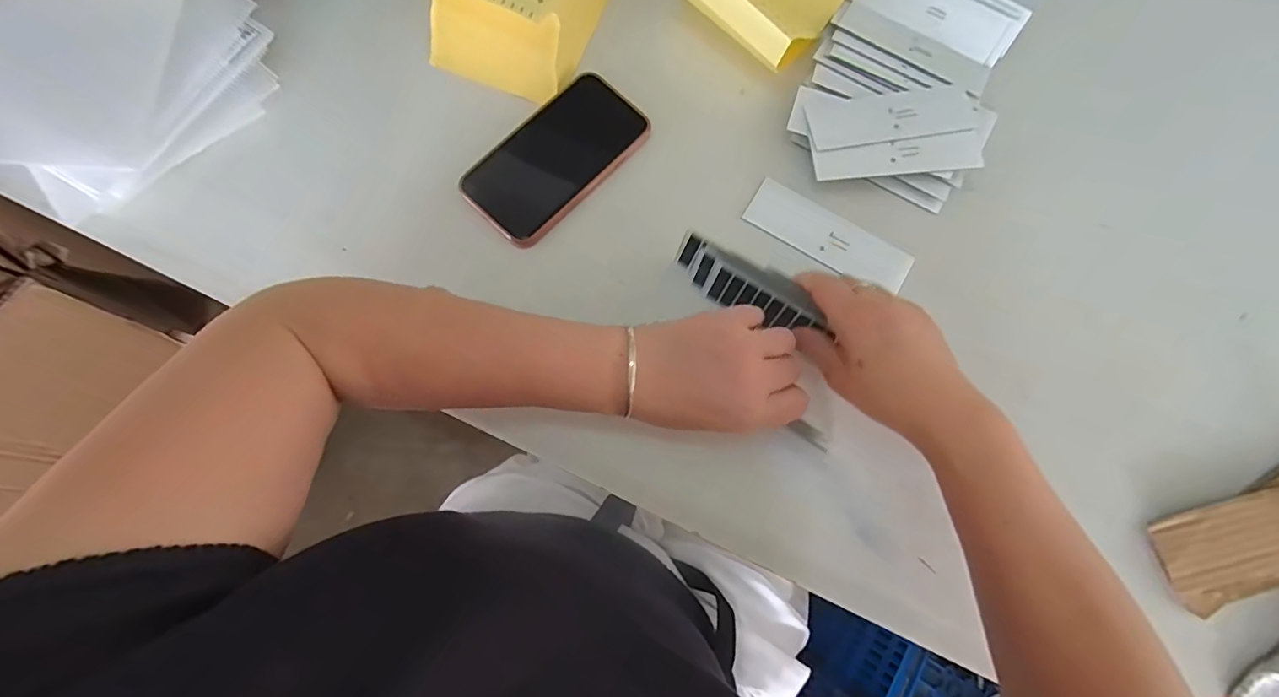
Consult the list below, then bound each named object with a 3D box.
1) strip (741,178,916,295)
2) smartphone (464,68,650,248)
[{"bbox_3d":[0.154,-0.092,0.440,0.135,0.006,0.046,30,76,6],"label":"strip"},{"bbox_3d":[-0.065,-0.155,0.435,0.083,0.011,0.153,40,78,6],"label":"smartphone"}]

